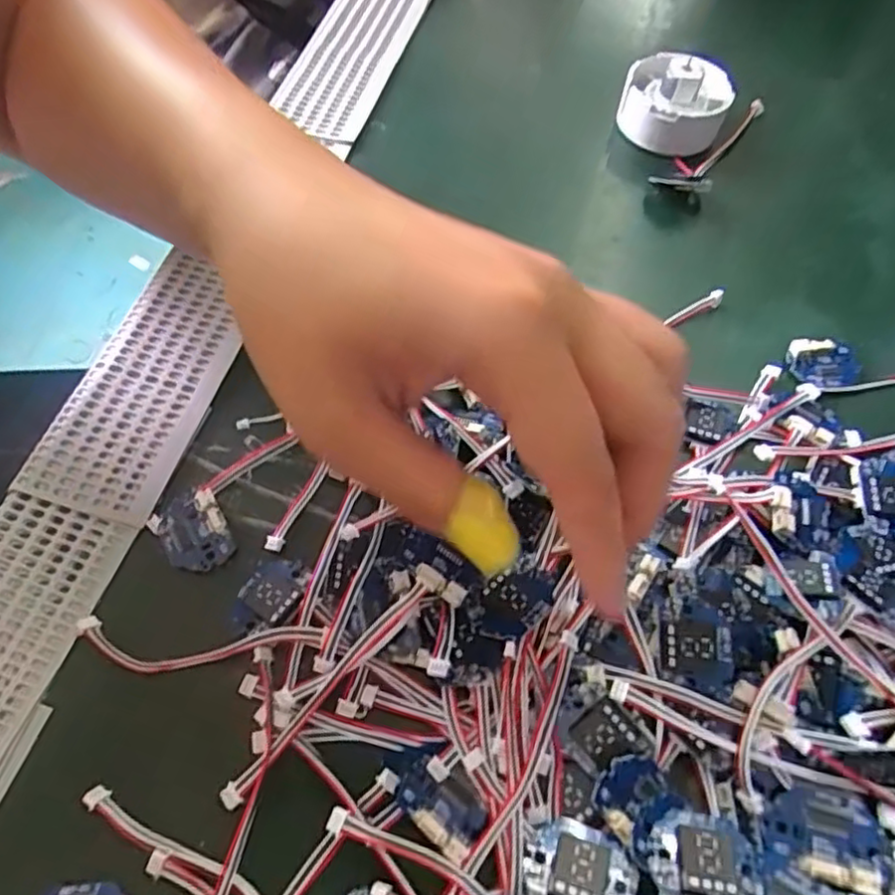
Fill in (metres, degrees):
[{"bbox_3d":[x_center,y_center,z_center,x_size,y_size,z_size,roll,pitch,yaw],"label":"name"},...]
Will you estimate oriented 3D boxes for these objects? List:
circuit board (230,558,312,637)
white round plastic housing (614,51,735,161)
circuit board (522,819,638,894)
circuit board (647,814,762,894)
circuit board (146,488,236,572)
[{"bbox_3d":[-0.061,0.051,0.226,0.021,0.004,0.029,31,63,12],"label":"circuit board"},{"bbox_3d":[0.118,-0.178,0.350,0.054,0.034,0.047,18,61,5],"label":"white round plastic housing"},{"bbox_3d":[0.036,0.114,0.181,0.029,0.009,0.020,16,61,4],"label":"circuit board"},{"bbox_3d":[0.068,0.109,0.177,0.027,0.004,0.020,4,61,-2],"label":"circuit board"},{"bbox_3d":[-0.091,0.029,0.237,0.023,0.007,0.031,-35,69,-21],"label":"circuit board"}]

